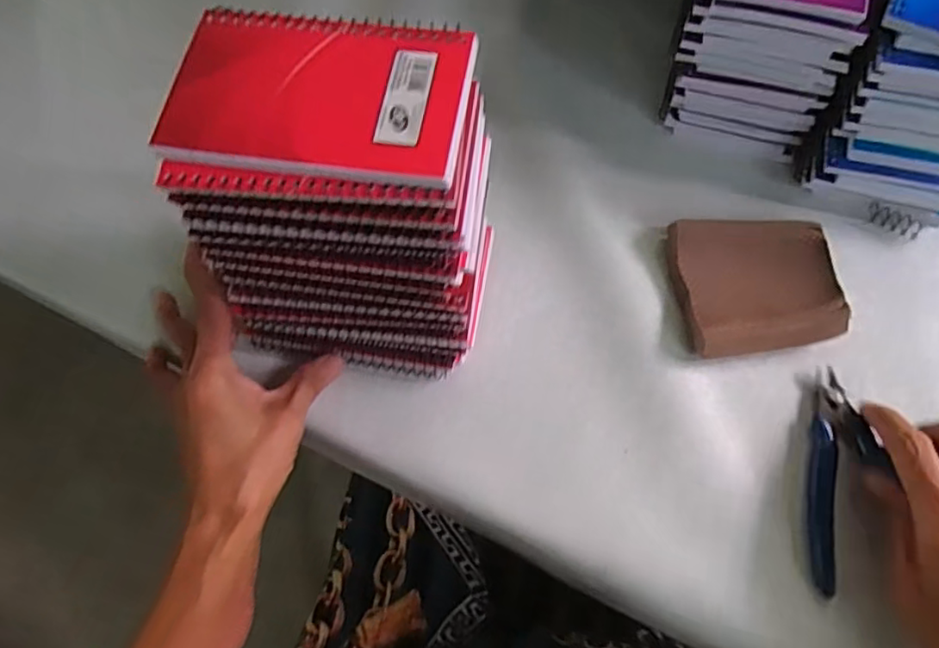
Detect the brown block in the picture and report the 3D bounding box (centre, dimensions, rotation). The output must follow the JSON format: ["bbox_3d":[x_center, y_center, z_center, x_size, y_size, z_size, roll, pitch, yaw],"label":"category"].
[{"bbox_3d":[0.169,-0.022,0.363,0.089,0.020,0.084,-5,67,1],"label":"brown block"}]

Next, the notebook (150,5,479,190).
[{"bbox_3d":[-0.067,-0.105,0.272,0.132,0.007,0.087,8,68,6],"label":"notebook"}]

